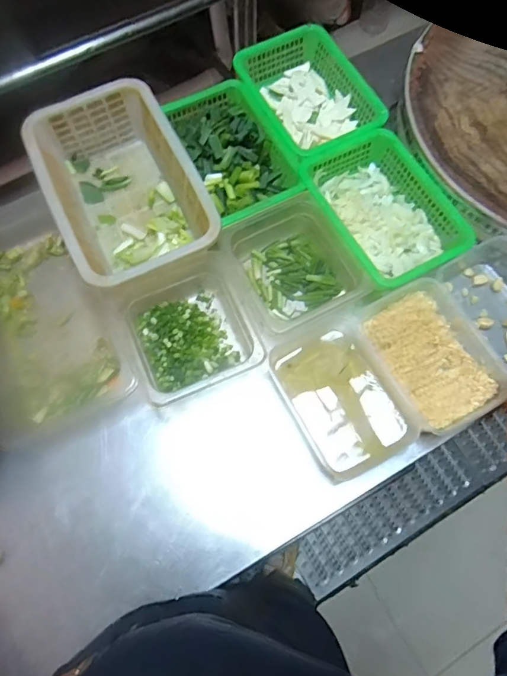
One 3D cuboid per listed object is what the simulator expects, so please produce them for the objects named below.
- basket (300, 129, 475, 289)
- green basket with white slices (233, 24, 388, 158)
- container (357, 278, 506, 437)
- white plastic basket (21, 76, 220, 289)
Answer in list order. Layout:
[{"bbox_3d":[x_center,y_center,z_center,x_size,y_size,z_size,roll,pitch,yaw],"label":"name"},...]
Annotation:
[{"bbox_3d":[0.177,-0.168,0.648,0.158,0.067,0.224,-32,74,-10],"label":"basket"},{"bbox_3d":[0.082,-0.362,0.706,0.150,0.055,0.215,-29,73,-9],"label":"green basket with white slices"},{"bbox_3d":[0.227,0.023,0.588,0.143,0.048,0.181,-27,73,-8],"label":"container"},{"bbox_3d":[-0.178,-0.195,0.635,0.185,0.100,0.291,-24,73,-7],"label":"white plastic basket"}]

